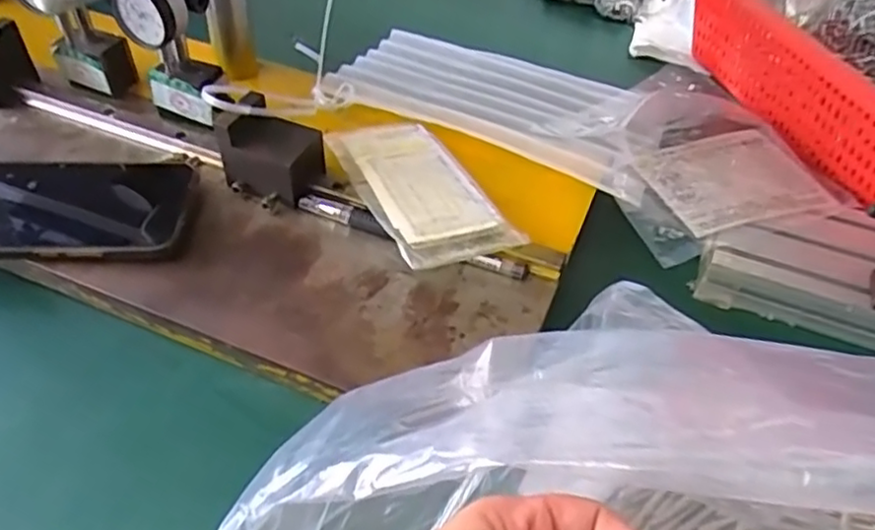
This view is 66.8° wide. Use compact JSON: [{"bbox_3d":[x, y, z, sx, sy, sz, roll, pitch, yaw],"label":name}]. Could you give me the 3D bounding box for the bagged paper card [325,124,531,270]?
[{"bbox_3d":[-0.013,-0.051,0.424,0.072,0.006,0.147,-13,43,-22],"label":"bagged paper card"}]

